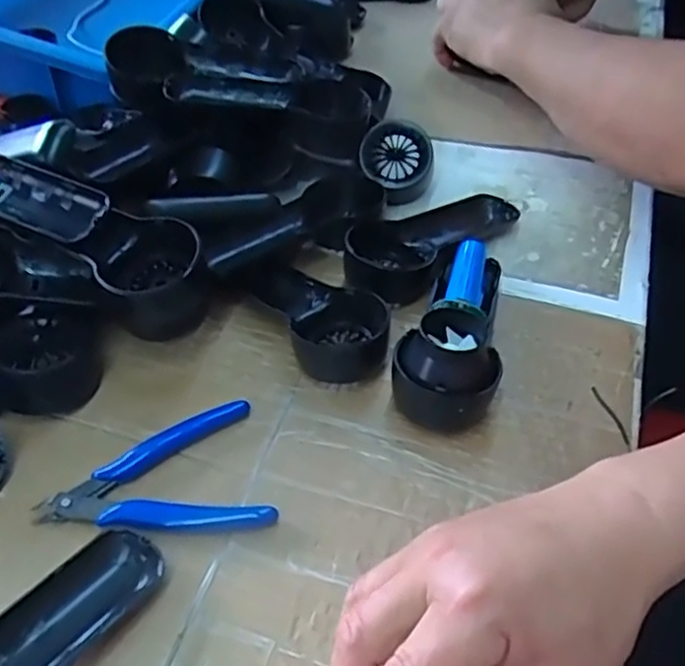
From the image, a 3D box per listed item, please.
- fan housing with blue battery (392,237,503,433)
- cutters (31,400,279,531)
[{"bbox_3d":[0.075,-0.007,0.409,0.058,0.054,0.154,17,51,14],"label":"fan housing with blue battery"},{"bbox_3d":[-0.100,0.074,0.364,0.122,0.012,0.077,-2,49,-2],"label":"cutters"}]

